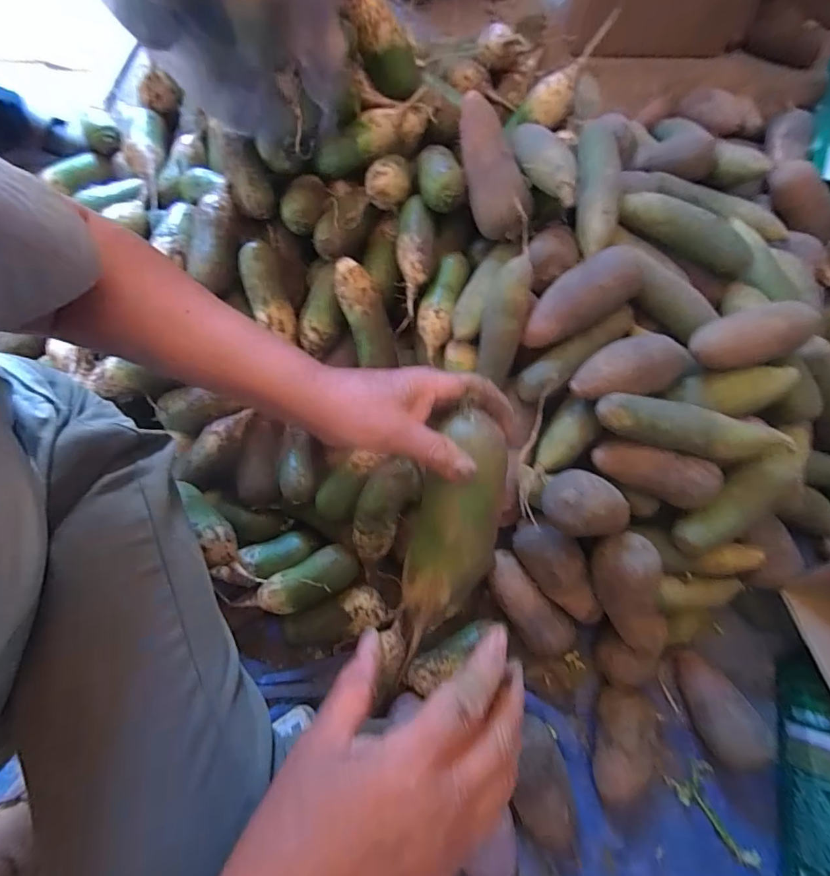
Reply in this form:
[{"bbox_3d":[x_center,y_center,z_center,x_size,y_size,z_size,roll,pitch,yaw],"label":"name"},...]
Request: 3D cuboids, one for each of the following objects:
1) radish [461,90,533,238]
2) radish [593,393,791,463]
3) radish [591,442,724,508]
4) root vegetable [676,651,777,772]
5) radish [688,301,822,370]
[{"bbox_3d":[0.103,-0.369,0.601,0.069,0.070,0.183,-19,96,-7],"label":"radish"},{"bbox_3d":[0.318,-0.010,0.519,0.207,0.054,0.049,18,73,4],"label":"radish"},{"bbox_3d":[0.291,0.043,0.549,0.140,0.055,0.051,17,72,23],"label":"radish"},{"bbox_3d":[0.398,0.352,0.584,0.066,0.064,0.128,-16,74,-6],"label":"root vegetable"},{"bbox_3d":[0.393,-0.122,0.517,0.132,0.066,0.064,-13,73,10],"label":"radish"}]

